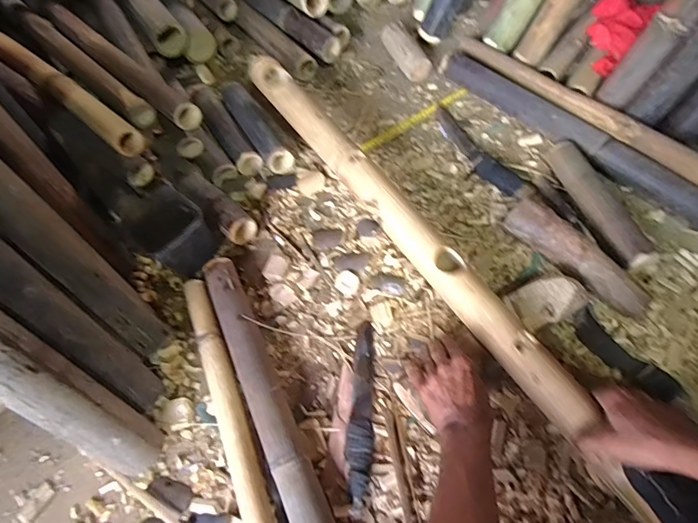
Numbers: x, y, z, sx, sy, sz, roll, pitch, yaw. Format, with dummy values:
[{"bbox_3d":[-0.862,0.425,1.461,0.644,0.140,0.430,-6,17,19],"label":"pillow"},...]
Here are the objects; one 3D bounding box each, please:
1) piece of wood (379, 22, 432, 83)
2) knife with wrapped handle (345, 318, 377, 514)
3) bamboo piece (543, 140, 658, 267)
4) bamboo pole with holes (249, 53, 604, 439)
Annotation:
[{"bbox_3d":[0.130,-0.492,0.964,0.056,0.071,0.169,-25,64,-8],"label":"piece of wood"},{"bbox_3d":[0.020,0.223,0.634,0.040,0.029,0.274,1,63,6],"label":"knife with wrapped handle"},{"bbox_3d":[0.439,-0.107,0.730,0.054,0.050,0.262,-21,63,-6],"label":"bamboo piece"},{"bbox_3d":[0.065,-0.092,0.687,0.059,0.046,0.818,-34,69,-11],"label":"bamboo pole with holes"}]

